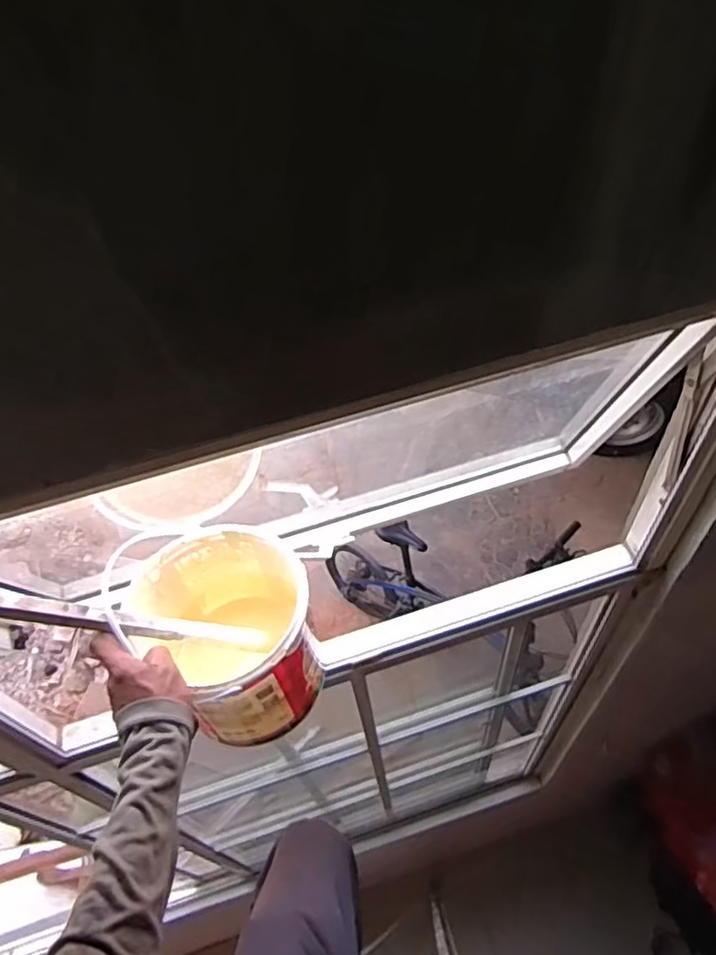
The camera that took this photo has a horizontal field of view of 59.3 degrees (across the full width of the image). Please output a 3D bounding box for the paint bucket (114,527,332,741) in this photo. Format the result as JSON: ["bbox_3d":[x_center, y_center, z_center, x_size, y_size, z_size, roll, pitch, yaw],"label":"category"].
[{"bbox_3d":[-0.128,0.171,0.690,0.154,0.174,0.180,-27,54,-15],"label":"paint bucket"}]

